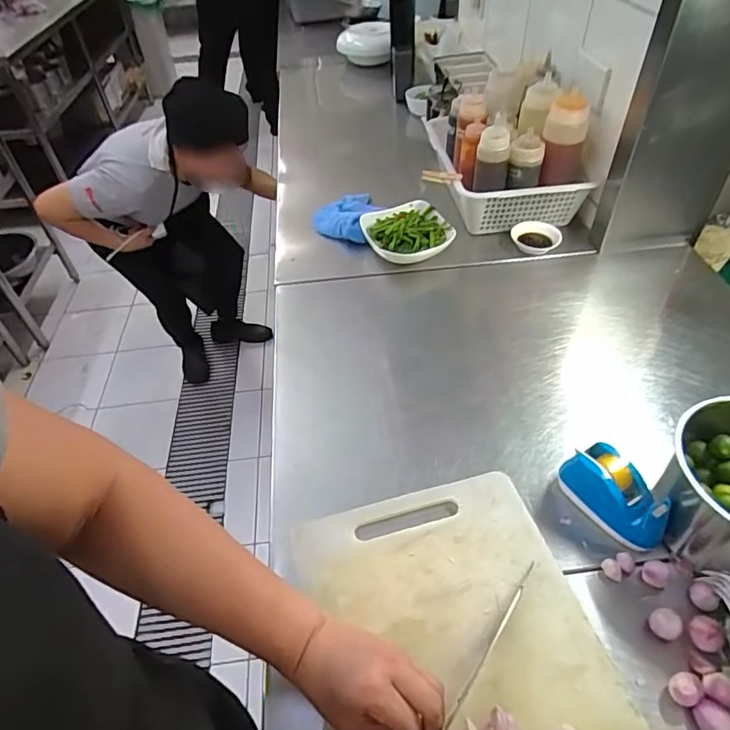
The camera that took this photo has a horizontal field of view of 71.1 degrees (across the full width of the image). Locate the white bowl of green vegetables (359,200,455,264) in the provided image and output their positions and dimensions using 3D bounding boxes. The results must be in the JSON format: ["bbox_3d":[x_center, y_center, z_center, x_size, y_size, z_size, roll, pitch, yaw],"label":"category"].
[{"bbox_3d":[0.077,-0.233,0.932,0.144,0.071,0.127,-15,47,-9],"label":"white bowl of green vegetables"}]

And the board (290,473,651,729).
[{"bbox_3d":[0.092,0.279,0.462,0.259,0.011,0.364,-13,47,-8],"label":"board"}]

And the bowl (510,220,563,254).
[{"bbox_3d":[0.311,-0.230,0.935,0.086,0.035,0.070,9,48,13],"label":"bowl"}]

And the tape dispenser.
[{"bbox_3d":[0.271,0.142,0.553,0.053,0.064,0.111,-32,52,-24],"label":"tape dispenser"}]

